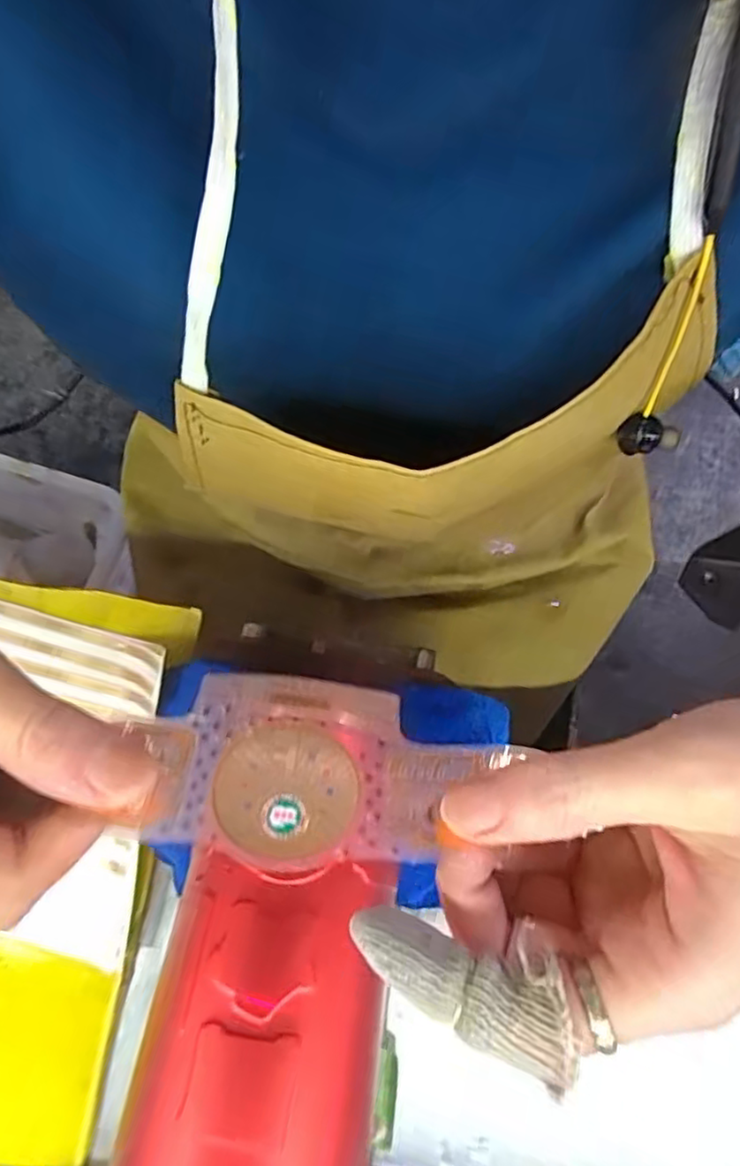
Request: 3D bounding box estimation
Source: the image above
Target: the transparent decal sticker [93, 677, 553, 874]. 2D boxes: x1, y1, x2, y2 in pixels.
[{"bbox_3d":[-0.015,0.052,0.184,0.098,0.004,0.055,8,51,0],"label":"transparent decal sticker"}]

